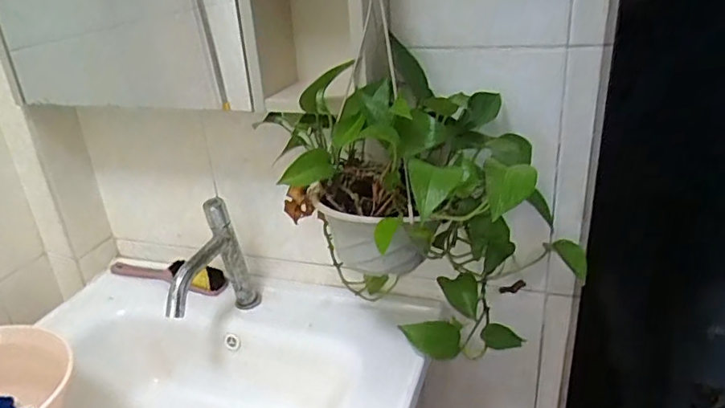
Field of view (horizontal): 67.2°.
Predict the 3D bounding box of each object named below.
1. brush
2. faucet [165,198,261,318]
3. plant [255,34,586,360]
[{"bbox_3d":[-0.345,0.117,0.949,0.235,0.043,0.045,8,27,24],"label":"brush"},{"bbox_3d":[-0.225,0.102,0.800,0.035,0.188,0.170,9,27,26],"label":"faucet"},{"bbox_3d":[0.065,0.025,0.678,0.353,0.356,0.238,17,32,38],"label":"plant"}]

